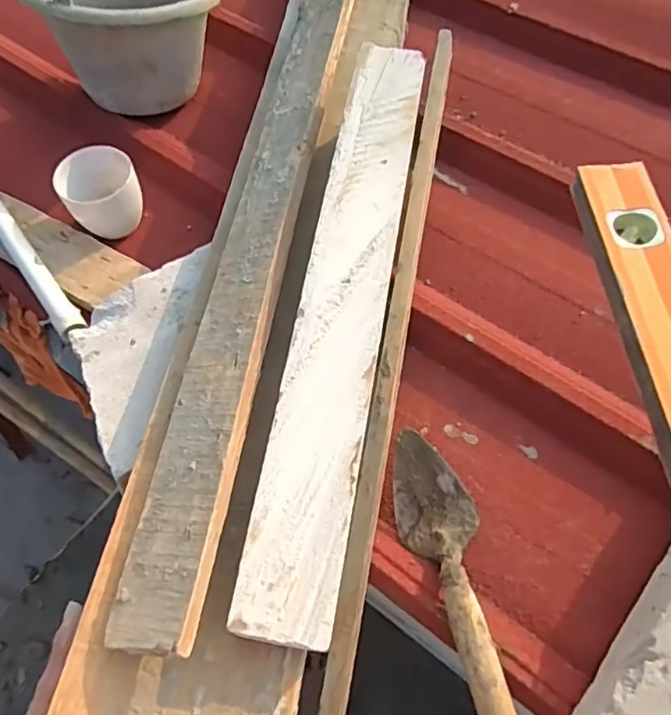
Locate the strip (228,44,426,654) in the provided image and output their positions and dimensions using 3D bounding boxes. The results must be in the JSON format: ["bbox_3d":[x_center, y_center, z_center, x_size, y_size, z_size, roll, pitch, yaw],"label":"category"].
[{"bbox_3d":[0.012,-0.068,0.529,0.075,0.023,0.589,11,68,1],"label":"strip"}]

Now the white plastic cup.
[{"bbox_3d":[-0.295,-0.210,0.739,0.088,0.067,0.093,1,68,-3],"label":"white plastic cup"}]

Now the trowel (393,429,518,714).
[{"bbox_3d":[0.116,0.196,0.538,0.071,0.048,0.267,-16,70,-9],"label":"trowel"}]

